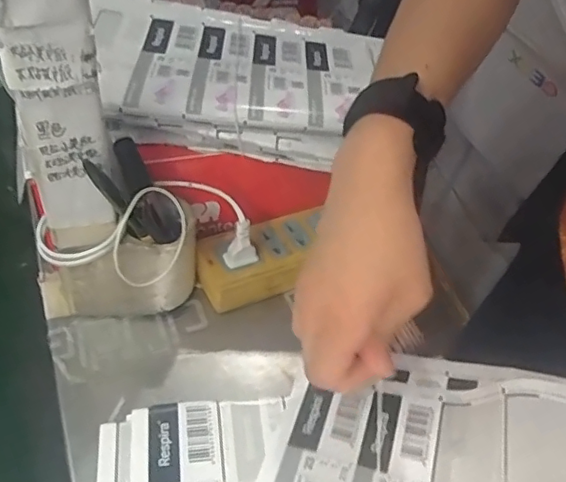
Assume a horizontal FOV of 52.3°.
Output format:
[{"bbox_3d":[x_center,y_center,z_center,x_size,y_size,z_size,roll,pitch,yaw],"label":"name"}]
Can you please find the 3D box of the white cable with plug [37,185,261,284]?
[{"bbox_3d":[-0.087,-0.011,0.394,0.153,0.074,0.052,-5,47,-22],"label":"white cable with plug"}]

